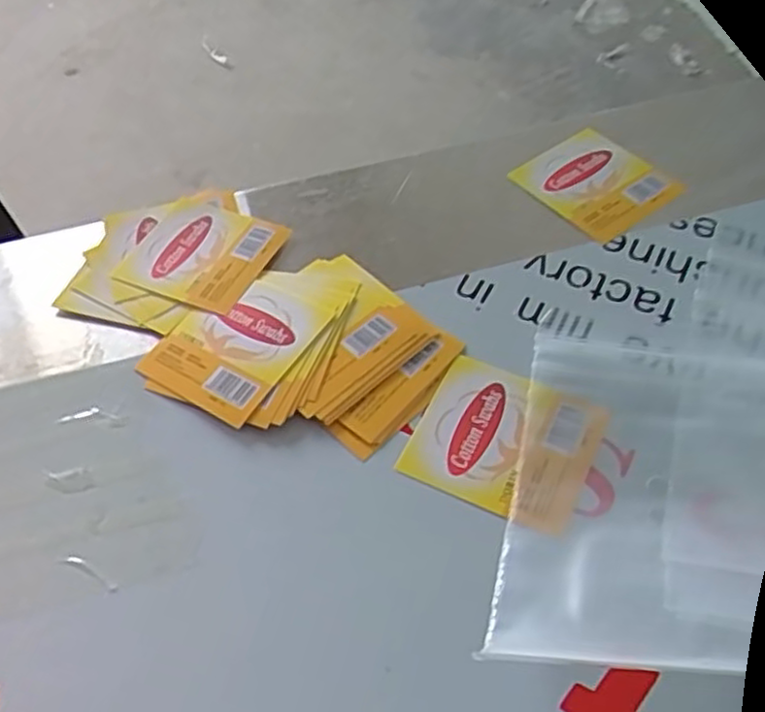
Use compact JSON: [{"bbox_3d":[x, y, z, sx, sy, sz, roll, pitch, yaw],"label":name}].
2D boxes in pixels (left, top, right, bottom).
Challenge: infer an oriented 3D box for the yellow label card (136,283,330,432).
[{"bbox_3d":[-0.041,-0.004,0.210,0.039,0.004,0.043,24,61,25],"label":"yellow label card"}]

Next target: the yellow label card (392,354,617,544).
[{"bbox_3d":[0.031,0.021,0.189,0.043,0.004,0.039,24,58,18],"label":"yellow label card"}]

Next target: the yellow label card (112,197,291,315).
[{"bbox_3d":[-0.056,-0.032,0.234,0.042,0.004,0.039,19,57,15],"label":"yellow label card"}]

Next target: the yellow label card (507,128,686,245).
[{"bbox_3d":[0.071,-0.057,0.248,0.039,0.006,0.040,-30,60,-15],"label":"yellow label card"}]

